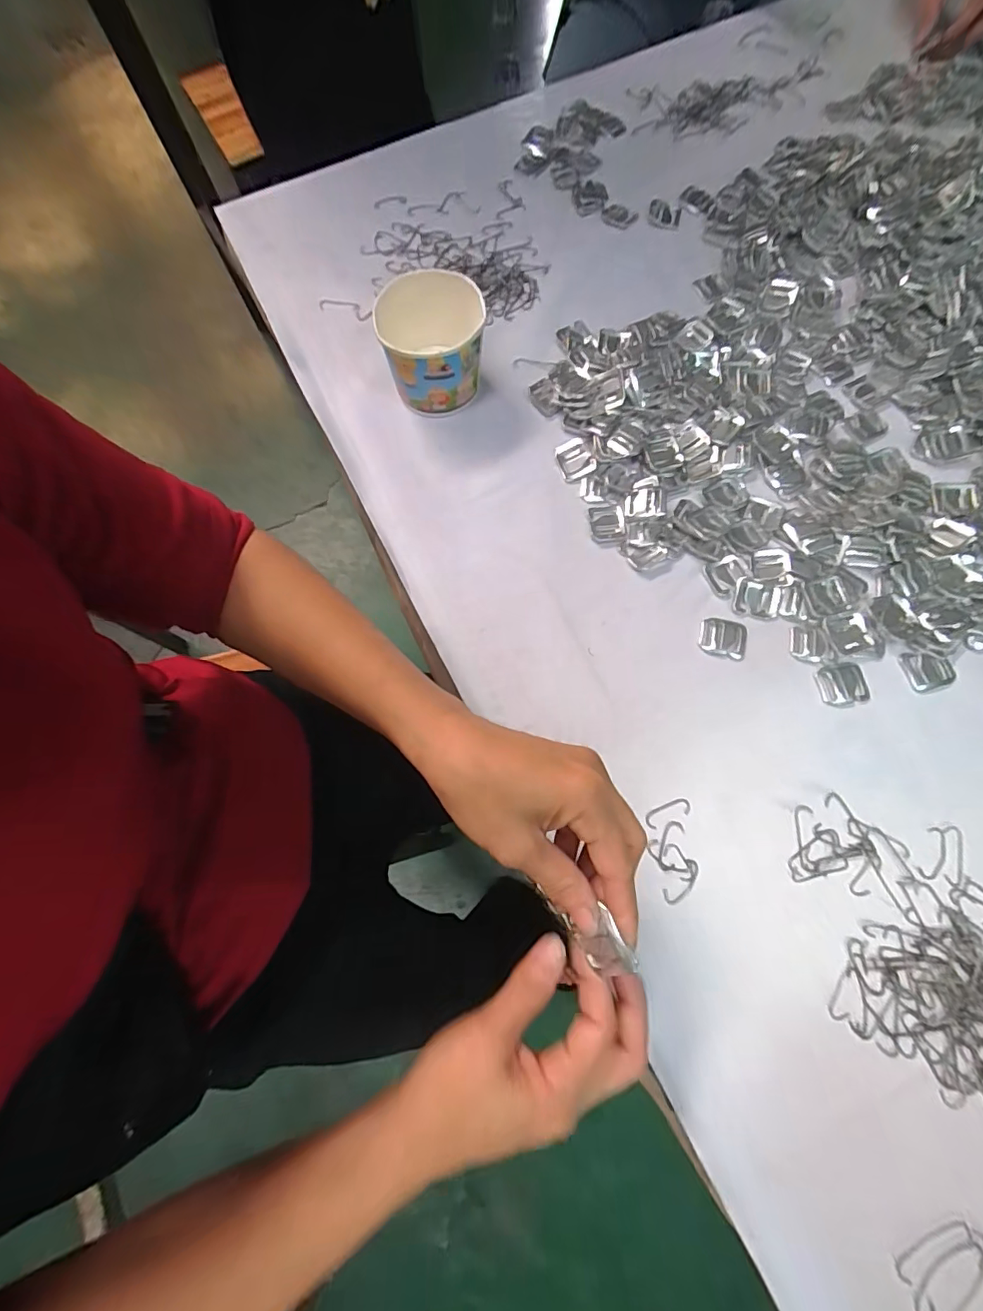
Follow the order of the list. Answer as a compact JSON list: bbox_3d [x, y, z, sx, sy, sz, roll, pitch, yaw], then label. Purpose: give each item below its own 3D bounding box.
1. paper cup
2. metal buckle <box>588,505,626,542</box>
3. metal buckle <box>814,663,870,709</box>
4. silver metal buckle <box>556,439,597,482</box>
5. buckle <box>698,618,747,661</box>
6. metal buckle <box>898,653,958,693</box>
[{"bbox_3d":[-0.051,-0.269,0.432,0.088,0.079,0.084,-1,73,2],"label":"paper cup"},{"bbox_3d":[0.099,-0.113,0.415,0.028,0.004,0.032,0,73,2],"label":"metal buckle"},{"bbox_3d":[0.266,0.023,0.367,0.035,0.004,0.031,-9,73,-1],"label":"metal buckle"},{"bbox_3d":[0.074,-0.176,0.433,0.029,0.008,0.037,-19,73,-4],"label":"silver metal buckle"},{"bbox_3d":[0.182,-0.014,0.381,0.035,0.004,0.030,11,74,6],"label":"buckle"},{"bbox_3d":[0.331,0.012,0.368,0.034,0.006,0.030,-8,73,-1],"label":"metal buckle"}]

